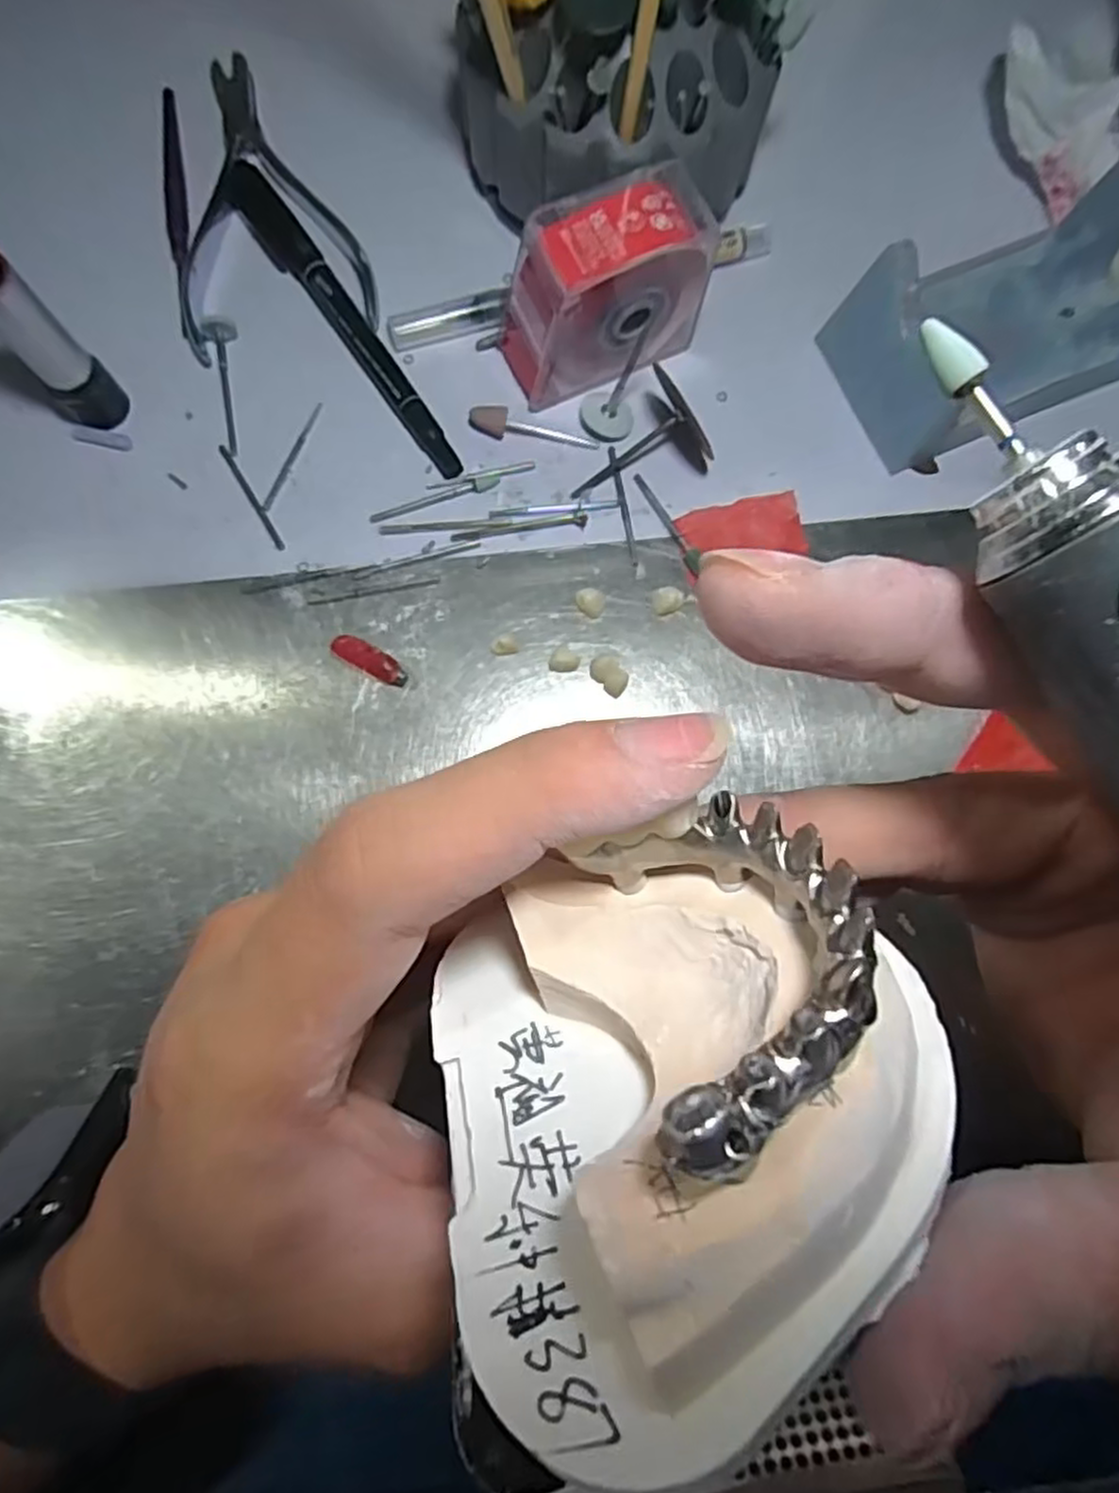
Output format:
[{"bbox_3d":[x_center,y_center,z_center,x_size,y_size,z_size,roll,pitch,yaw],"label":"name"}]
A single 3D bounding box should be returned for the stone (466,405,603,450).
[{"bbox_3d":[-0.009,-0.110,0.259,0.044,0.006,0.009,15,81,2],"label":"stone"}]

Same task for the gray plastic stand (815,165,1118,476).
[{"bbox_3d":[0.153,-0.145,0.252,0.108,0.038,0.061,-23,82,-4],"label":"gray plastic stand"}]

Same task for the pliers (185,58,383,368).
[{"bbox_3d":[-0.112,-0.197,0.269,0.067,0.006,0.119,-18,82,-4],"label":"pliers"}]

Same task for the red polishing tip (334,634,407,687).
[{"bbox_3d":[-0.061,-0.028,0.243,0.027,0.007,0.008,30,82,4],"label":"red polishing tip"}]

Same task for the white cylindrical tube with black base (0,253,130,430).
[{"bbox_3d":[-0.158,-0.122,0.228,0.015,0.063,0.019,44,83,6],"label":"white cylindrical tube with black base"}]

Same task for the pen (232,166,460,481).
[{"bbox_3d":[-0.076,-0.151,0.262,0.013,0.009,0.139,-35,83,-6],"label":"pen"}]

